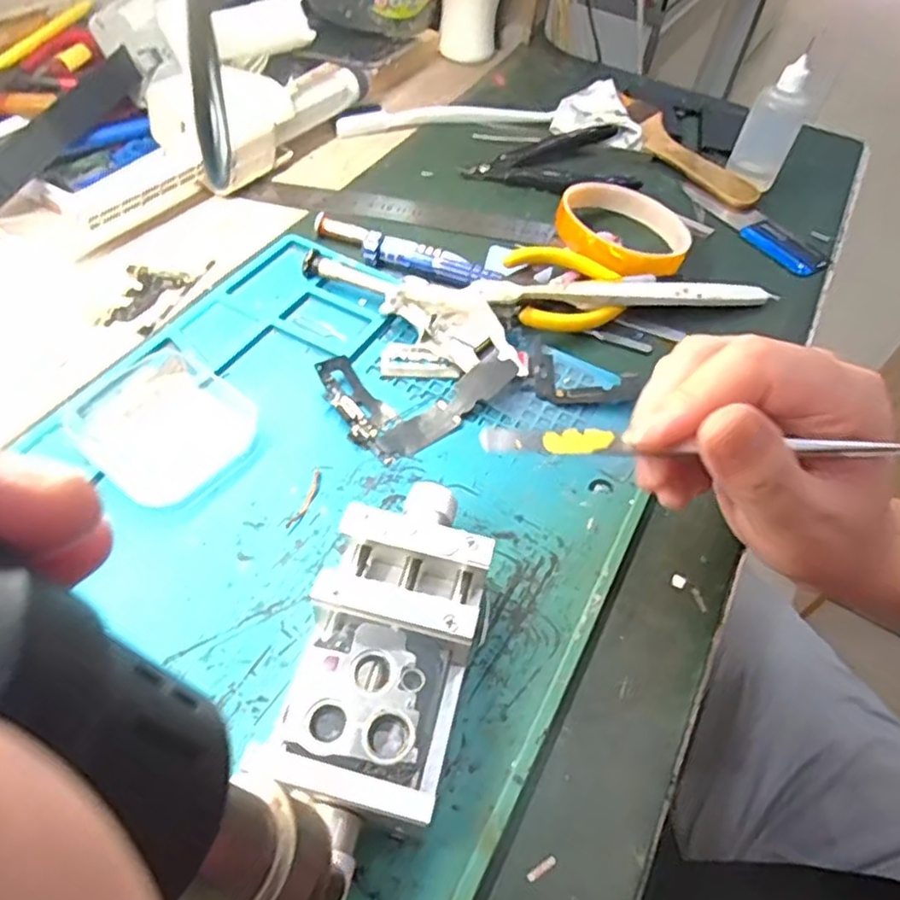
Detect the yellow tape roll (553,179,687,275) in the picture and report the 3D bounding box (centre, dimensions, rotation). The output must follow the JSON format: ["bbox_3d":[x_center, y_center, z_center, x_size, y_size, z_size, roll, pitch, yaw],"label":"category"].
[{"bbox_3d":[0.108,-0.138,0.418,0.079,0.024,0.090,19,52,9],"label":"yellow tape roll"}]

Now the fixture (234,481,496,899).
[{"bbox_3d":[-0.022,0.070,0.234,0.054,0.032,0.127,14,52,5],"label":"fixture"}]

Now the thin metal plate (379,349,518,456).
[{"bbox_3d":[0.000,-0.021,0.321,0.073,0.008,0.017,-38,63,-14],"label":"thin metal plate"}]

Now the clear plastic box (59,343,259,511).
[{"bbox_3d":[-0.127,-0.013,0.300,0.078,0.011,0.068,33,56,19],"label":"clear plastic box"}]

